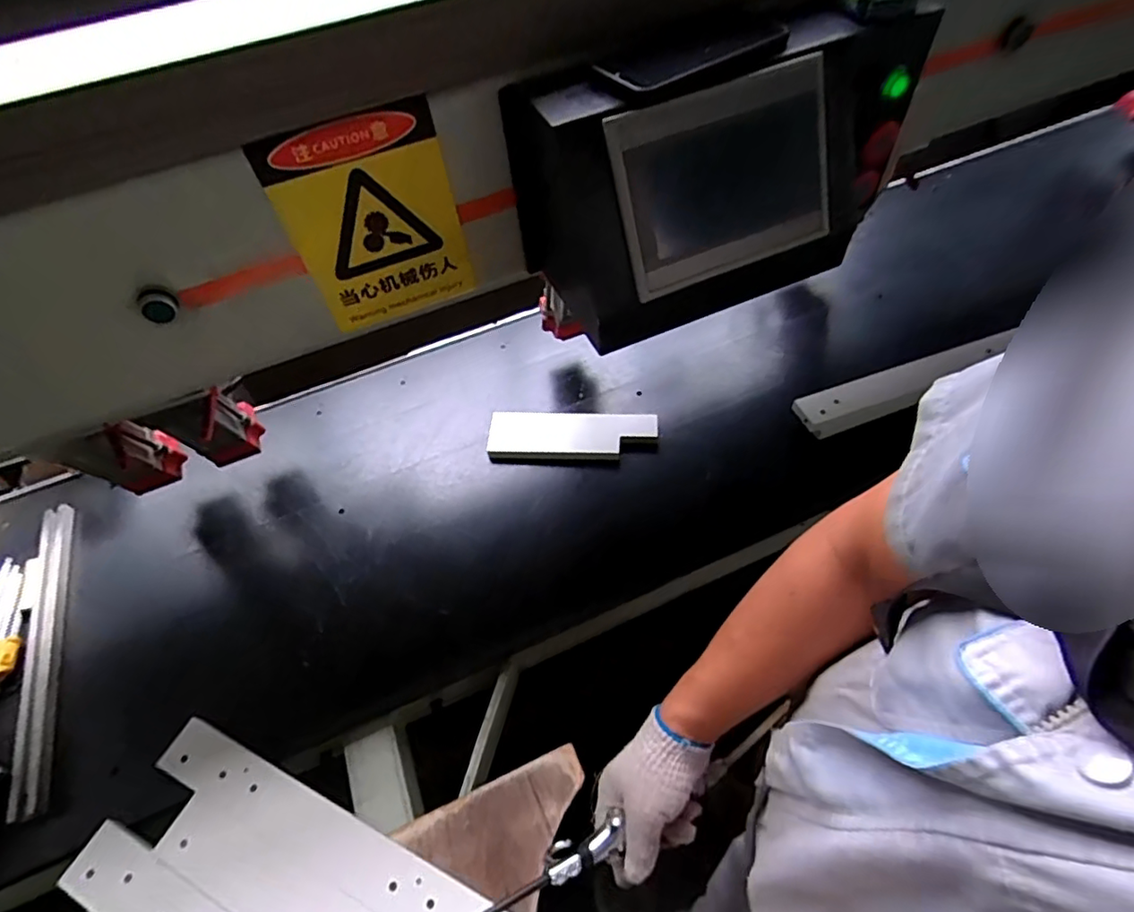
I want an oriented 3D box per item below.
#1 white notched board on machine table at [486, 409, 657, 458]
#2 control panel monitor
[{"bbox_3d":[0.006,-0.032,0.830,0.236,0.023,0.072,1,55,5],"label":"white notched board on machine table"},{"bbox_3d":[0.134,-0.266,0.534,0.372,0.194,0.166,-20,56,-9],"label":"control panel monitor"}]

